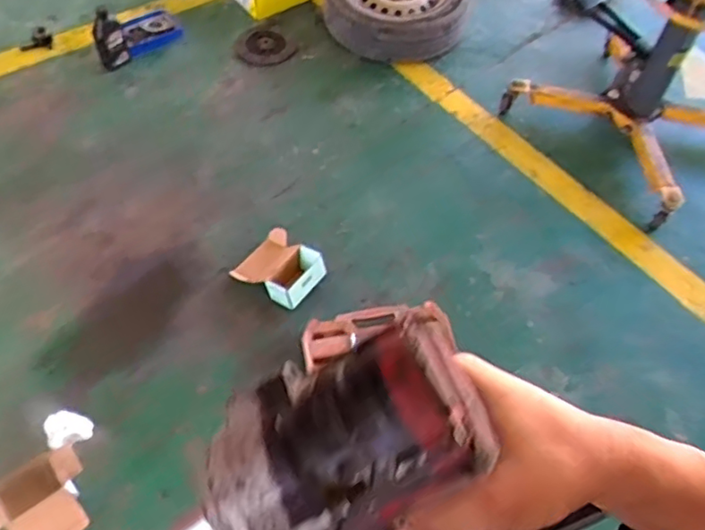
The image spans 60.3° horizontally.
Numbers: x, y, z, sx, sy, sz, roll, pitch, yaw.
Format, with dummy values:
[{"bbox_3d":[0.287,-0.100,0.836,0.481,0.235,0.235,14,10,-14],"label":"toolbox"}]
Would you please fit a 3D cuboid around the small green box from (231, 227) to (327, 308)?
[{"bbox_3d":[-0.210,0.010,1.742,0.236,0.103,0.198,40,63,19],"label":"small green box"}]

